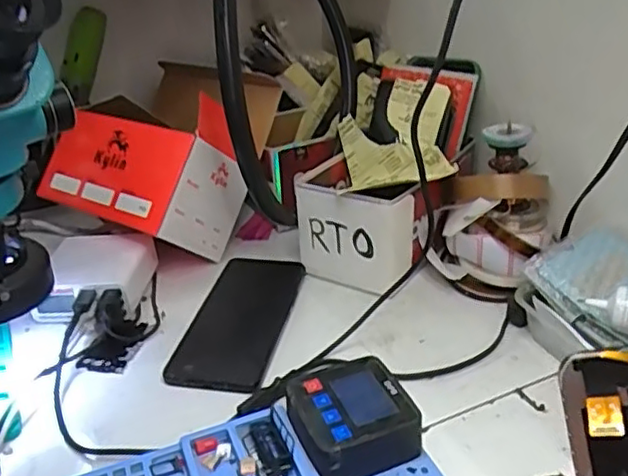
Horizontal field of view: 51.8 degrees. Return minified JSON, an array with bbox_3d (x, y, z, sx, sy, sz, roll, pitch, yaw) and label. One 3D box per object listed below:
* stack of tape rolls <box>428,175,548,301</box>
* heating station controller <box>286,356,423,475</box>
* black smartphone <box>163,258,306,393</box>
[{"bbox_3d":[0.148,-0.009,0.559,0.103,0.101,0.073,5,29,15],"label":"stack of tape rolls"},{"bbox_3d":[0.022,0.116,0.407,0.072,0.036,0.066,-15,30,-20],"label":"heating station controller"},{"bbox_3d":[-0.056,0.061,0.532,0.075,0.012,0.172,3,29,12],"label":"black smartphone"}]

